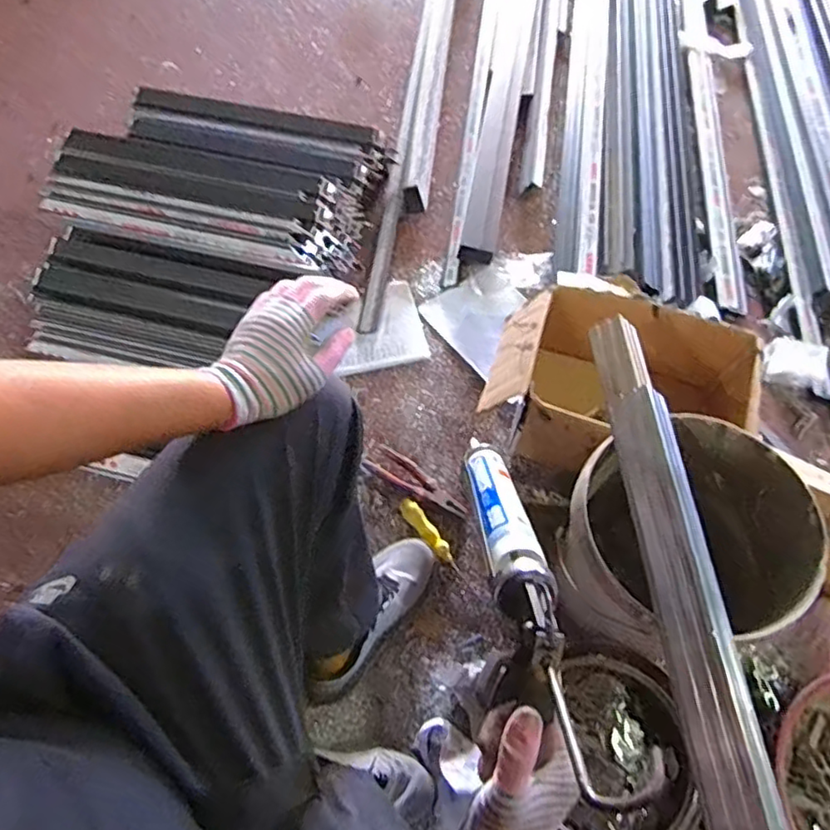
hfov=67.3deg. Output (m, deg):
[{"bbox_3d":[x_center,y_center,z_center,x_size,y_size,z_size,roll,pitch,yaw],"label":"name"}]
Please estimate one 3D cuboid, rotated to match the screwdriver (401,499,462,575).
[{"bbox_3d":[0.026,0.207,1.060,0.029,0.035,0.150,-34,67,-18],"label":"screwdriver"}]

